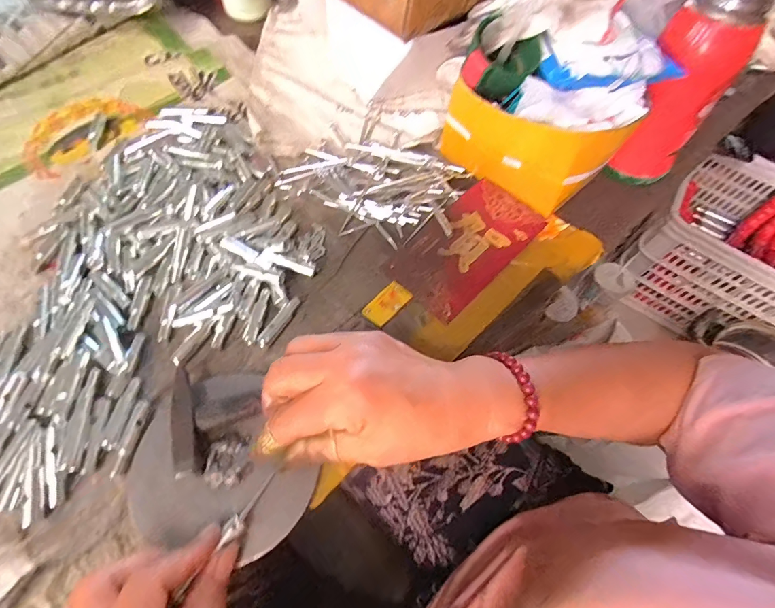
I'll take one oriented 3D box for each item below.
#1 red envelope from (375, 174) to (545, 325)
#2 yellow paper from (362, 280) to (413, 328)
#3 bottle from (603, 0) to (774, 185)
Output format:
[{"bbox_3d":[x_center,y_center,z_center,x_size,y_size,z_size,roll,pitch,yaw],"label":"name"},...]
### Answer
[{"bbox_3d":[0.080,-0.061,0.402,0.086,0.007,0.162,41,69,17],"label":"red envelope"},{"bbox_3d":[0.000,-0.001,0.366,0.025,0.004,0.045,39,65,17],"label":"yellow paper"},{"bbox_3d":[0.286,-0.210,0.396,0.071,0.175,0.064,12,60,2],"label":"bottle"}]

